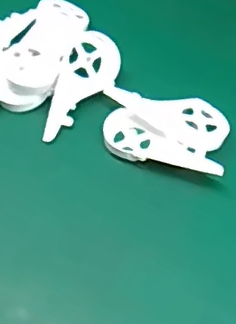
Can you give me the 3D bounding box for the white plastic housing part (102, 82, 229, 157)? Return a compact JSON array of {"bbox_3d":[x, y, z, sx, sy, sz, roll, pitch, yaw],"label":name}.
[{"bbox_3d":[0.039,-0.041,0.453,0.096,0.016,0.045,36,64,23],"label":"white plastic housing part"}]

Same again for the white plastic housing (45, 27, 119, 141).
[{"bbox_3d":[-0.028,-0.060,0.473,0.039,0.025,0.099,19,59,14],"label":"white plastic housing"}]

